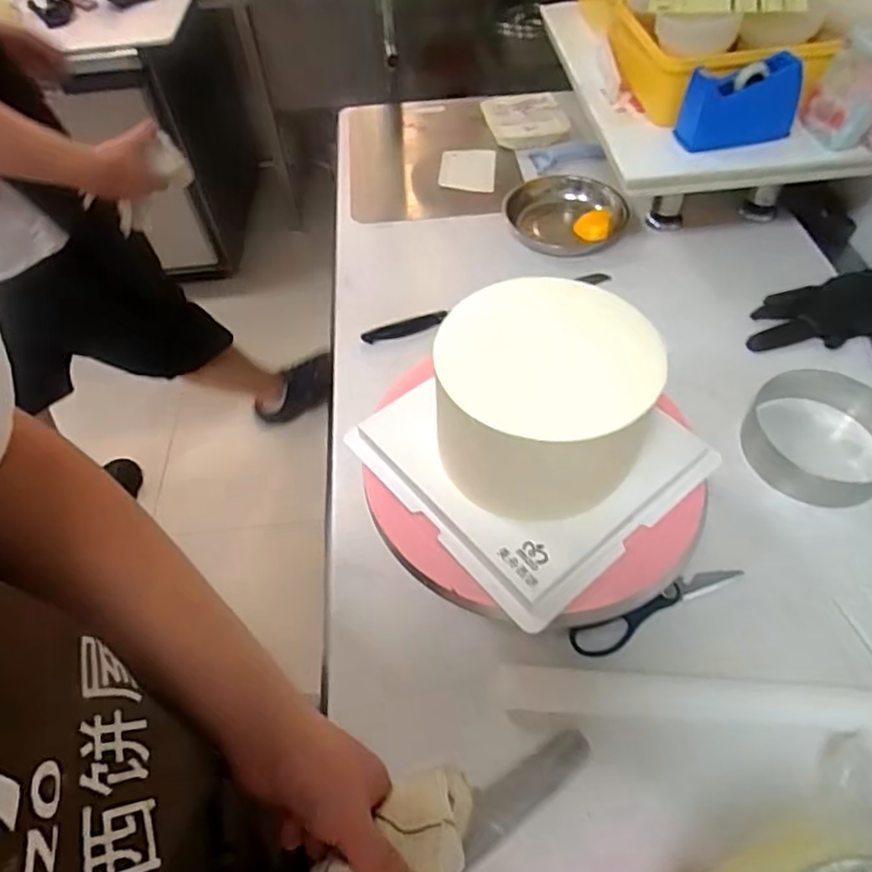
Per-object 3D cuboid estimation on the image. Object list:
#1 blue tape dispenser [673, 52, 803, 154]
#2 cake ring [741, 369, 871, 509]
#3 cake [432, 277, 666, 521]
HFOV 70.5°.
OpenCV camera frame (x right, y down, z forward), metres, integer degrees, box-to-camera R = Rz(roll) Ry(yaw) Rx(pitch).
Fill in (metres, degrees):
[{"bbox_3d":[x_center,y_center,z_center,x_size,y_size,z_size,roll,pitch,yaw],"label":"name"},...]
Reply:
[{"bbox_3d":[0.383,-0.415,0.776,0.128,0.090,0.063,-13,53,-6],"label":"blue tape dispenser"},{"bbox_3d":[0.430,-0.002,0.691,0.143,0.054,0.160,-36,59,-21],"label":"cake ring"},{"bbox_3d":[0.080,-0.031,0.484,0.154,0.112,0.156,0,53,4],"label":"cake"}]

